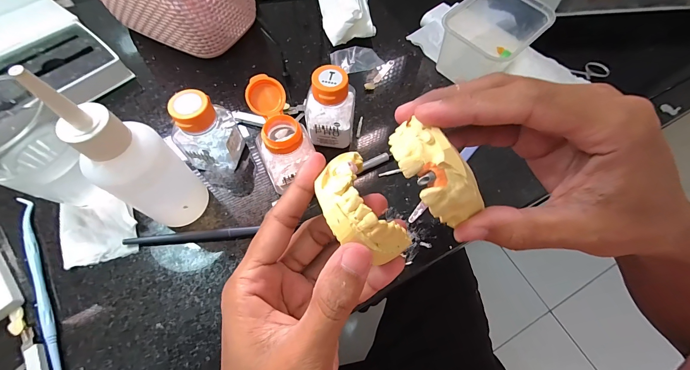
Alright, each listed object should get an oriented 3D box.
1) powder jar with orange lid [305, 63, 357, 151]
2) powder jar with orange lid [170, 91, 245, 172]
[{"bbox_3d":[-0.012,-0.067,0.265,0.041,0.071,0.042,1,65,-2],"label":"powder jar with orange lid"},{"bbox_3d":[-0.115,-0.041,0.249,0.037,0.075,0.041,16,65,5],"label":"powder jar with orange lid"}]

